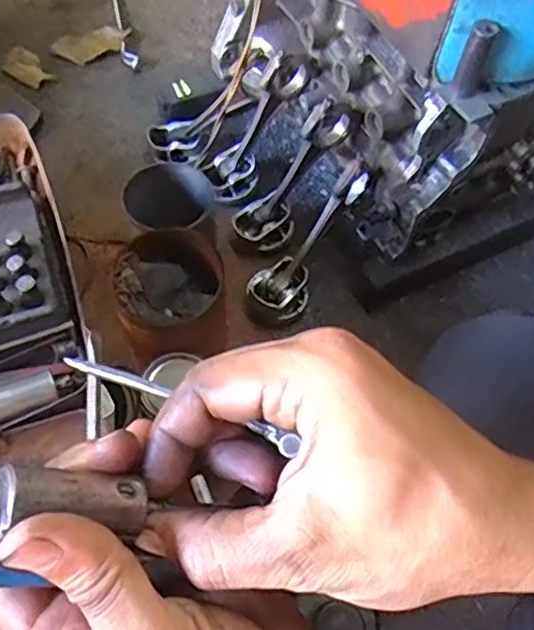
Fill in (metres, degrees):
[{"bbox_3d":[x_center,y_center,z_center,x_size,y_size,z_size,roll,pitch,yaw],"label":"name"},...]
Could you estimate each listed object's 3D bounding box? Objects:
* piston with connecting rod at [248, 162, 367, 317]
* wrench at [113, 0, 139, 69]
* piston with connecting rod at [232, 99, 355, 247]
[{"bbox_3d":[0.055,-0.085,0.742,0.063,0.060,0.207,38,104,16],"label":"piston with connecting rod"},{"bbox_3d":[-0.237,-0.467,1.004,0.028,0.009,0.215,-18,65,-12],"label":"wrench"},{"bbox_3d":[0.034,-0.170,0.761,0.062,0.200,0.069,-16,59,-48],"label":"piston with connecting rod"}]

